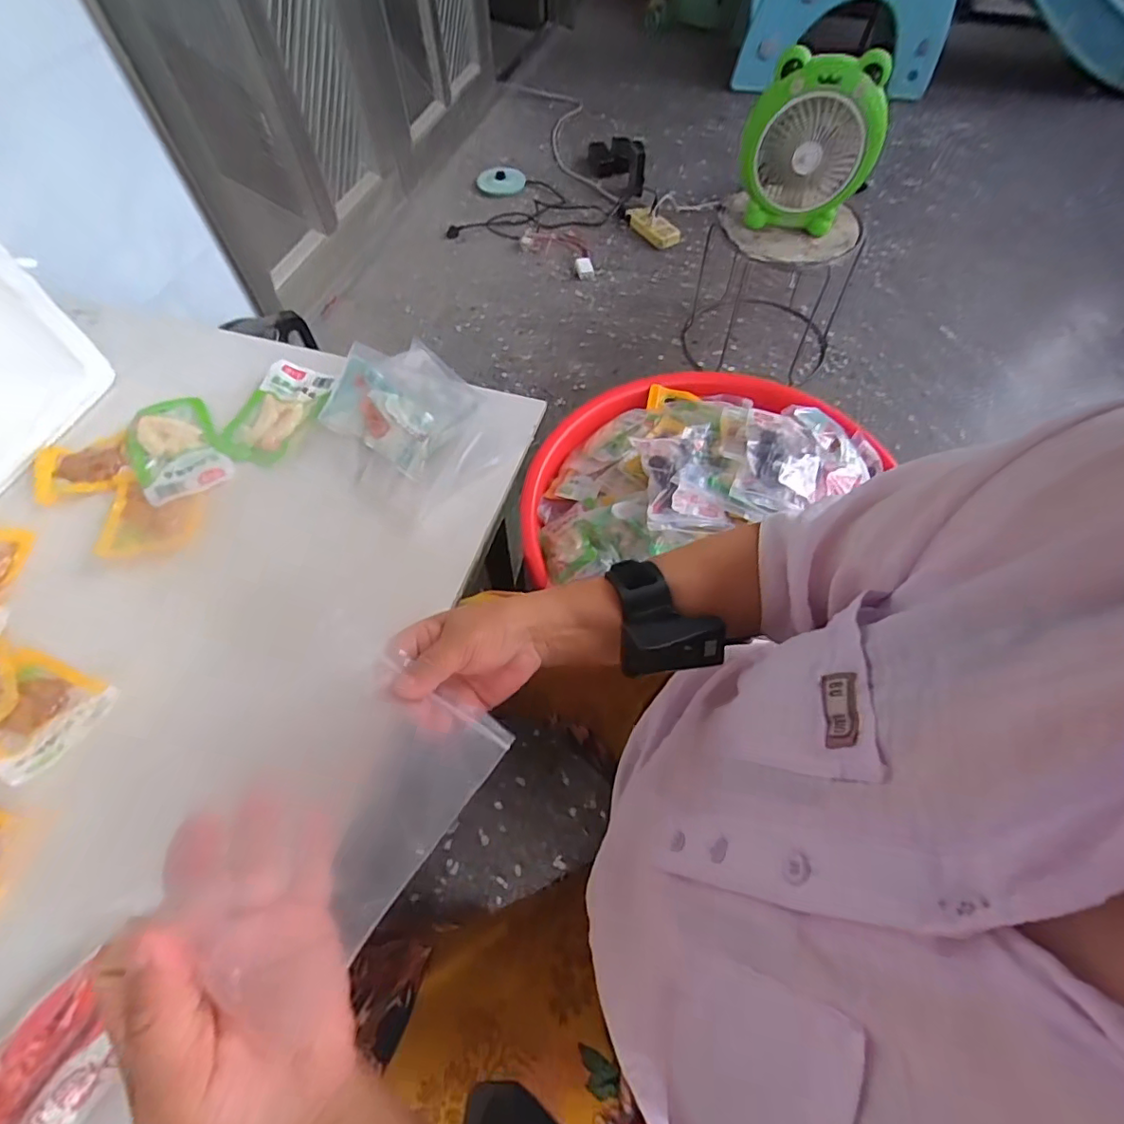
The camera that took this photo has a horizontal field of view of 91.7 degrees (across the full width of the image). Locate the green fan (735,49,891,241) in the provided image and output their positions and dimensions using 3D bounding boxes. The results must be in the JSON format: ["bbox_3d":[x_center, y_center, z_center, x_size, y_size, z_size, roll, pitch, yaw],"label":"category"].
[{"bbox_3d":[0.465,-0.784,1.013,0.242,0.250,0.132,17,62,12],"label":"green fan"}]

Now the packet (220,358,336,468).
[{"bbox_3d":[-0.308,-0.166,0.594,0.082,0.008,0.141,14,61,9],"label":"packet"}]

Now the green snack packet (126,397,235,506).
[{"bbox_3d":[-0.405,-0.121,0.567,0.080,0.009,0.141,-32,64,-16],"label":"green snack packet"}]

